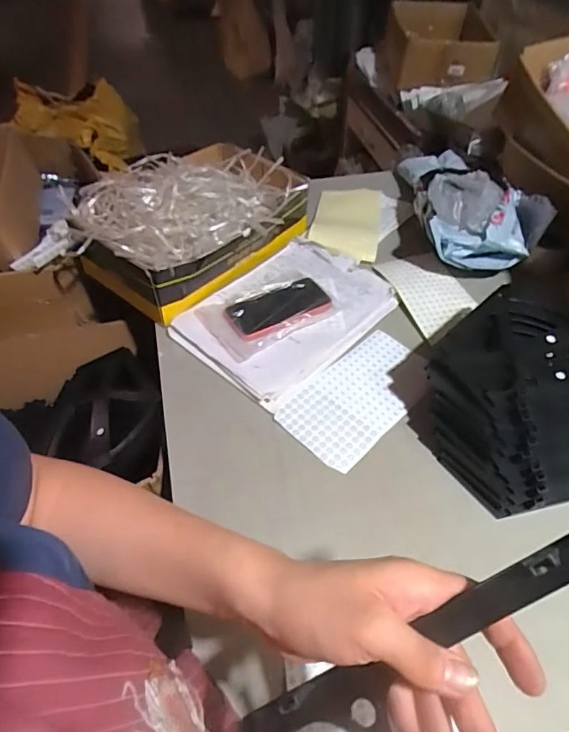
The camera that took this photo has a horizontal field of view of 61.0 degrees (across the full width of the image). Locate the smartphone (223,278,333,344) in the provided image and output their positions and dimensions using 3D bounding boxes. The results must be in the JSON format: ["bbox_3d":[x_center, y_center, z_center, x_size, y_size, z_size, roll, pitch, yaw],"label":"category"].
[{"bbox_3d":[-0.007,-0.090,0.742,0.159,0.015,0.079,-24,51,-21],"label":"smartphone"}]

